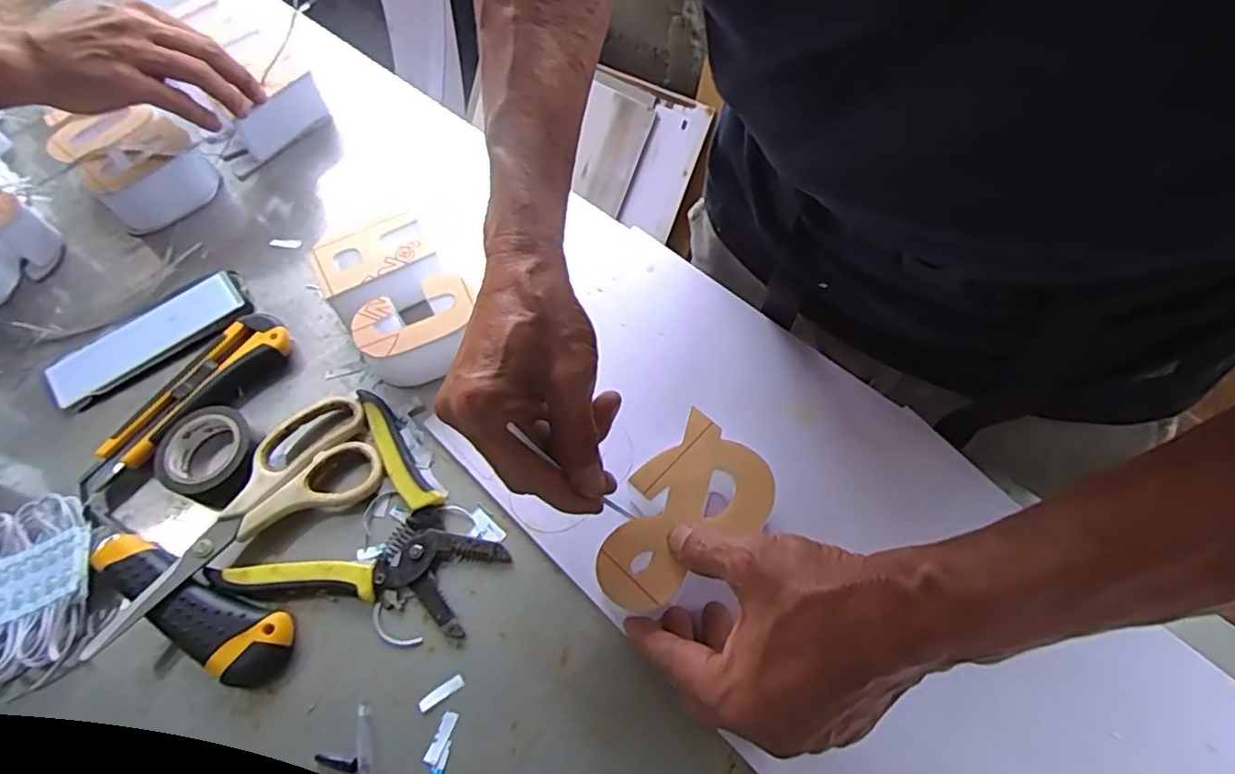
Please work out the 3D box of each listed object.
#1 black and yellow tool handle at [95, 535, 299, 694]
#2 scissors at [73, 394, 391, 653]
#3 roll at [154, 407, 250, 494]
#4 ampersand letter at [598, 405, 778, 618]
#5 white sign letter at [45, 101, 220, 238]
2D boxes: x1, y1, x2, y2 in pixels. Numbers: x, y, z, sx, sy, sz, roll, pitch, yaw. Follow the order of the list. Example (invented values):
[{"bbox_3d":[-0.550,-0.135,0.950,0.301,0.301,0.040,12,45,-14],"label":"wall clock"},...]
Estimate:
[{"bbox_3d":[-0.250,0.129,0.364,0.134,0.023,0.040,19,61,14],"label":"black and yellow tool handle"},{"bbox_3d":[-0.236,0.074,0.386,0.179,0.019,0.076,-34,63,-17],"label":"scissors"},{"bbox_3d":[-0.265,0.042,0.409,0.058,0.019,0.059,-1,58,2],"label":"roll"},{"bbox_3d":[0.036,0.070,0.341,0.066,0.006,0.110,33,68,20],"label":"ampersand letter"},{"bbox_3d":[-0.408,-0.189,0.535,0.105,0.053,0.083,37,71,21],"label":"white sign letter"}]

